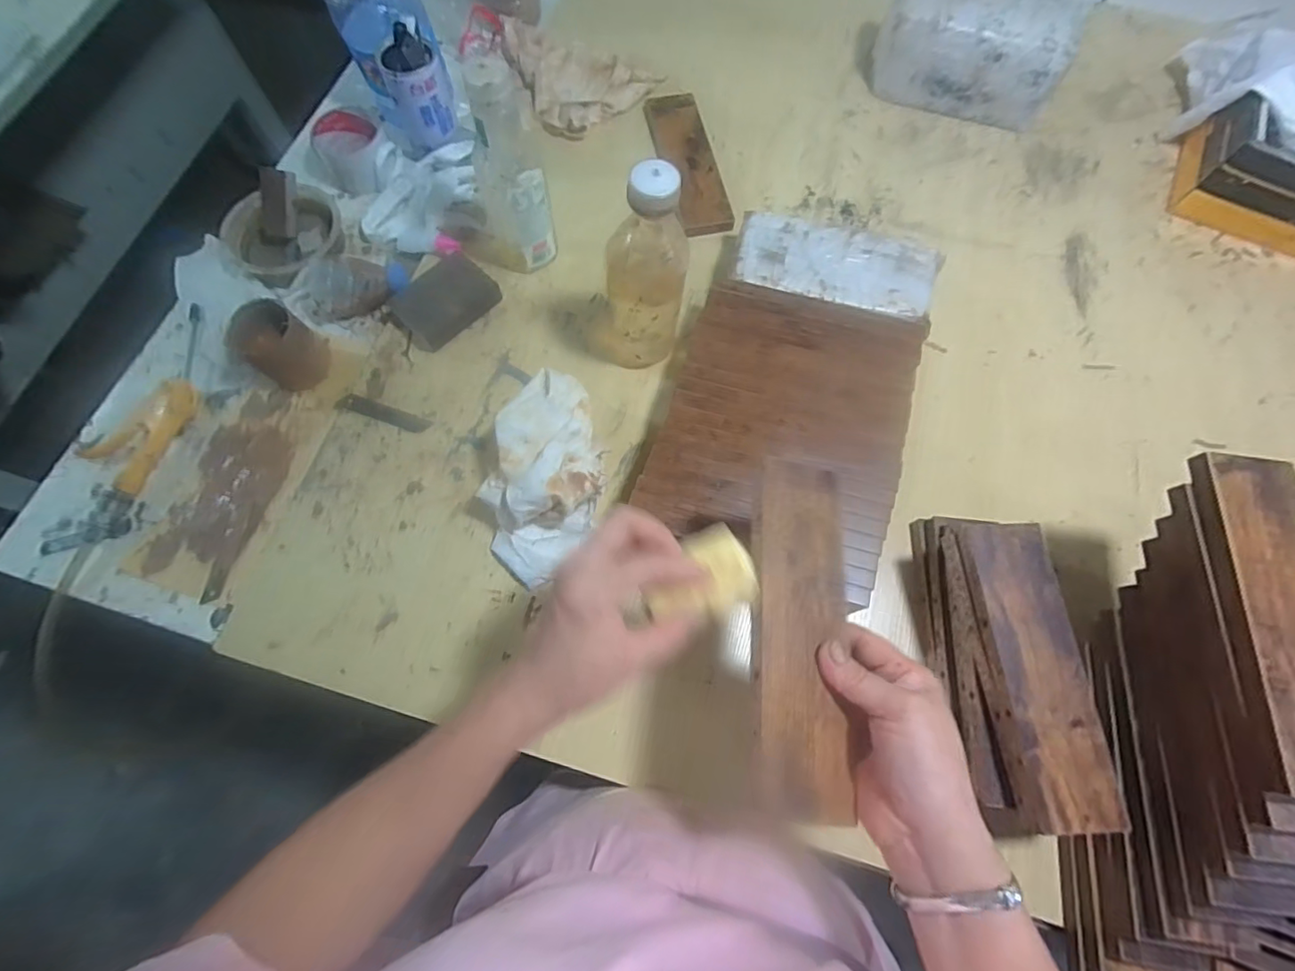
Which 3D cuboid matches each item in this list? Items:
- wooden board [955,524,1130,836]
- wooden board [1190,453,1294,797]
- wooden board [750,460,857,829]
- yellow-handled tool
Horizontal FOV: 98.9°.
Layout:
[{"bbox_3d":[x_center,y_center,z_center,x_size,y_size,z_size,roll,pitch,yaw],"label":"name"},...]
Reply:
[{"bbox_3d":[0.288,0.135,0.413,0.066,0.023,0.210,-3,71,2],"label":"wooden board"},{"bbox_3d":[0.404,0.081,0.351,0.061,0.018,0.211,7,70,2],"label":"wooden board"},{"bbox_3d":[0.096,0.085,0.341,0.062,0.006,0.209,10,69,-14],"label":"wooden board"},{"bbox_3d":[-0.517,-0.067,0.564,0.089,0.025,0.279,13,72,3],"label":"yellow-handled tool"}]

